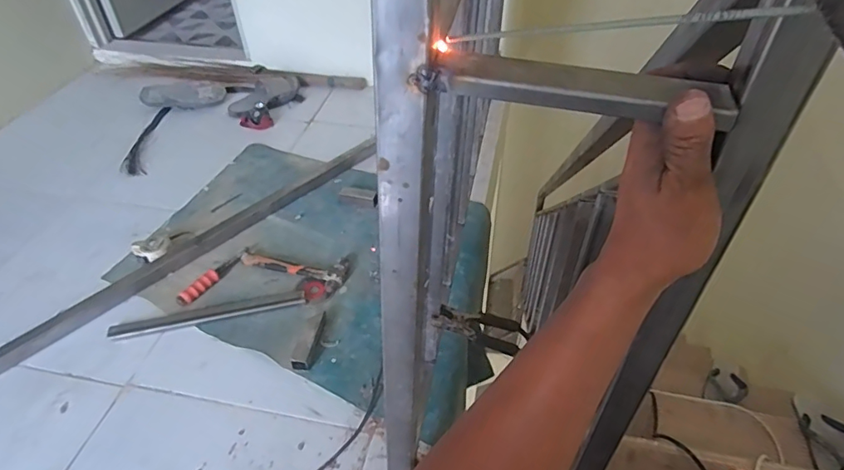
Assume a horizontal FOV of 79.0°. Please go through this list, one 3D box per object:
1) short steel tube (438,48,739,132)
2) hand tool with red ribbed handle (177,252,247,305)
[{"bbox_3d":[0.092,-0.086,0.299,0.164,0.016,0.034,9,45,7],"label":"short steel tube"},{"bbox_3d":[-0.490,0.101,1.195,0.036,0.022,0.180,24,49,23],"label":"hand tool with red ribbed handle"}]

